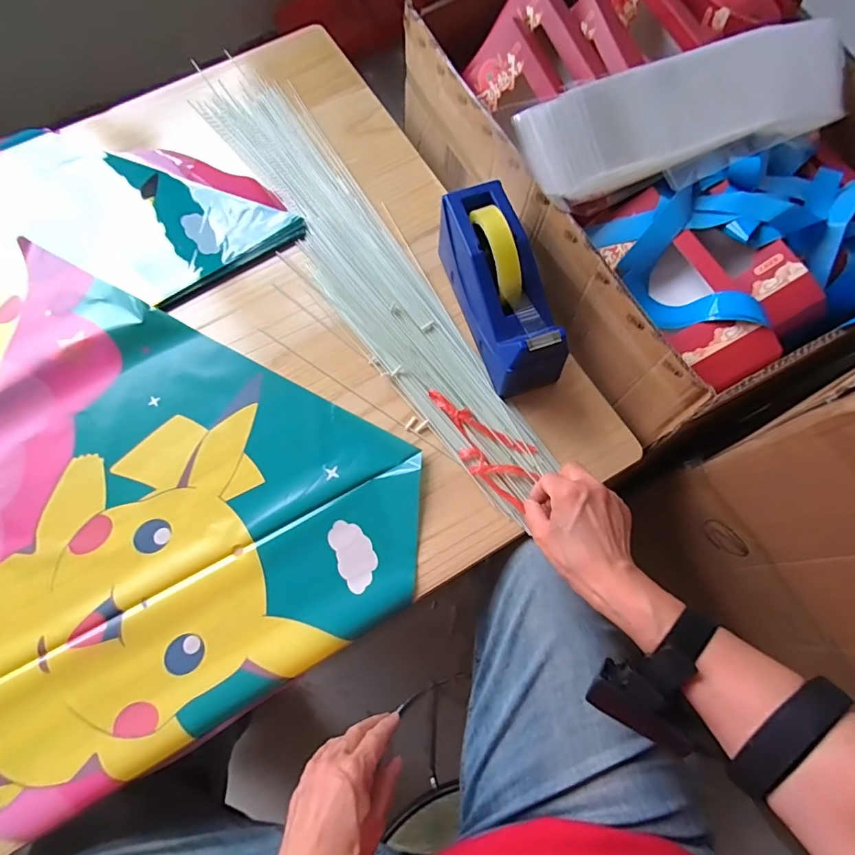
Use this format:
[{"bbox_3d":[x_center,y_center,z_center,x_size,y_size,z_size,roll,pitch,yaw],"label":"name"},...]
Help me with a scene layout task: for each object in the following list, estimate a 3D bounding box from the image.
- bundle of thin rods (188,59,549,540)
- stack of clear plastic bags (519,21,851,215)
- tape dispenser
[{"bbox_3d":[-0.099,-0.222,0.594,0.122,0.011,0.726,-31,73,-10],"label":"bundle of thin rods"},{"bbox_3d":[0.270,-0.318,0.489,0.346,0.064,0.100,-16,72,-4],"label":"stack of clear plastic bags"},{"bbox_3d":[0.076,-0.142,0.507,0.070,0.116,0.195,-20,73,-7],"label":"tape dispenser"}]

